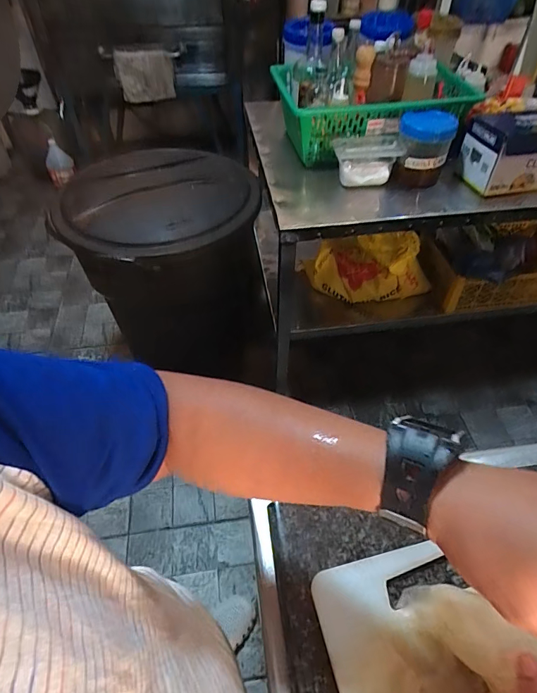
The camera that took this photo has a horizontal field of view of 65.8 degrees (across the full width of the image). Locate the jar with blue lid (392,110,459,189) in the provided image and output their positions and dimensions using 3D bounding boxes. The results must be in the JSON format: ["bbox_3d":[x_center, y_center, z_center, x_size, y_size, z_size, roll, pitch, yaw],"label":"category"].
[{"bbox_3d":[0.409,-0.519,1.106,0.134,0.167,0.126,0,50,0],"label":"jar with blue lid"}]

